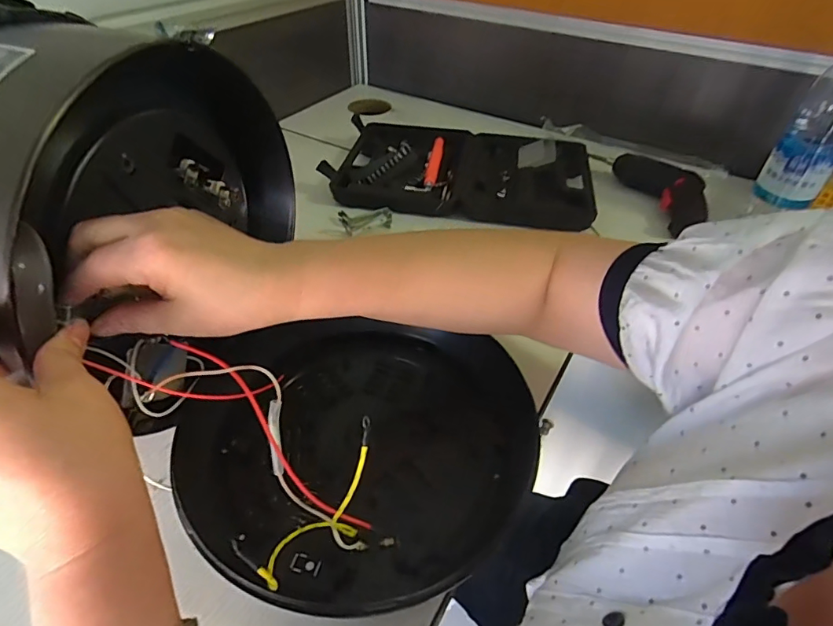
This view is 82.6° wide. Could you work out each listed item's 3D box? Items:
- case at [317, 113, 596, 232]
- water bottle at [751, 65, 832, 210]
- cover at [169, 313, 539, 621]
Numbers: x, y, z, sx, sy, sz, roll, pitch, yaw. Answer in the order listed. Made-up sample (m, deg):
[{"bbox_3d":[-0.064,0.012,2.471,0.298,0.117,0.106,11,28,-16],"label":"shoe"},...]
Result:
[{"bbox_3d":[0.065,-0.206,0.656,0.340,0.033,0.229,12,45,10],"label":"case"},{"bbox_3d":[0.434,-0.202,0.505,0.061,0.168,0.053,30,50,26],"label":"water bottle"},{"bbox_3d":[-0.047,0.089,0.358,0.260,0.045,0.236,8,45,10],"label":"cover"}]

